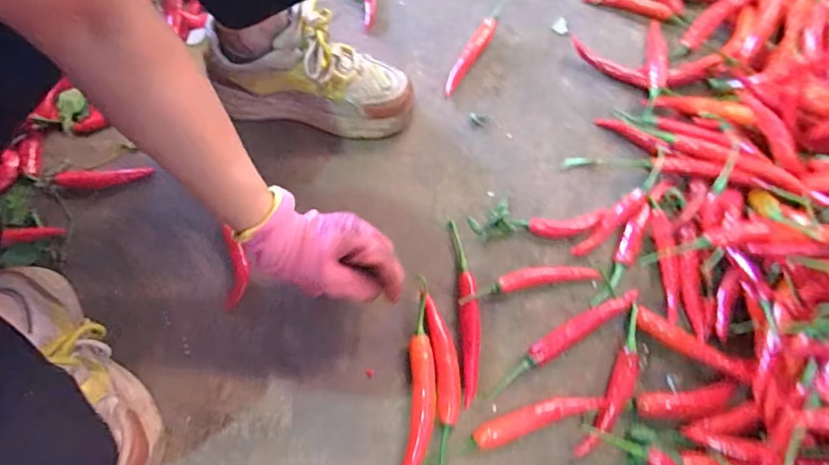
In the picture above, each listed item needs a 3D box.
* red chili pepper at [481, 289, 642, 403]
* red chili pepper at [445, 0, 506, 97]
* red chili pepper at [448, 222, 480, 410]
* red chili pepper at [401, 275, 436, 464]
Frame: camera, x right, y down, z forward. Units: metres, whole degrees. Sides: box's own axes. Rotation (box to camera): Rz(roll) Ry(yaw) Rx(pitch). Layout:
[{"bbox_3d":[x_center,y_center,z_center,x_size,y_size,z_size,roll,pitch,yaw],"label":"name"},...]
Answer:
[{"bbox_3d":[0.139,0.102,0.471,0.174,0.015,0.020,-30,72,-12],"label":"red chili pepper"},{"bbox_3d":[0.080,-0.238,0.611,0.020,0.019,0.169,29,71,10],"label":"red chili pepper"},{"bbox_3d":[0.050,0.070,0.475,0.019,0.029,0.182,-1,68,-1],"label":"red chili pepper"},{"bbox_3d":[0.007,0.134,0.453,0.027,0.016,0.184,5,68,1],"label":"red chili pepper"}]

